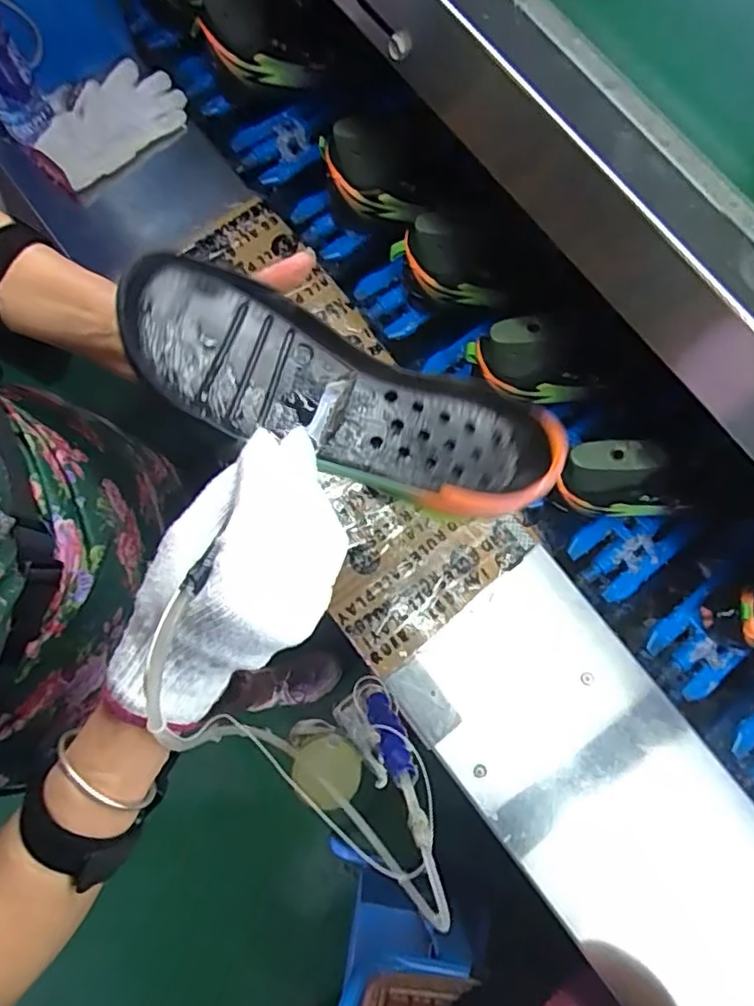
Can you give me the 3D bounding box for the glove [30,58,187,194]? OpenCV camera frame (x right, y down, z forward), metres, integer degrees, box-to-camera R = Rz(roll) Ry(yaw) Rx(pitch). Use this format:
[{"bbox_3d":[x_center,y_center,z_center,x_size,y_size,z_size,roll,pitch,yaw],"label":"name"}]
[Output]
[{"bbox_3d":[-0.353,-0.497,0.796,0.126,0.044,0.205,40,81,8],"label":"glove"}]

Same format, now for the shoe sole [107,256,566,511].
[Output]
[{"bbox_3d":[-0.022,-0.064,0.372,0.265,0.040,0.088,22,79,-4],"label":"shoe sole"}]

